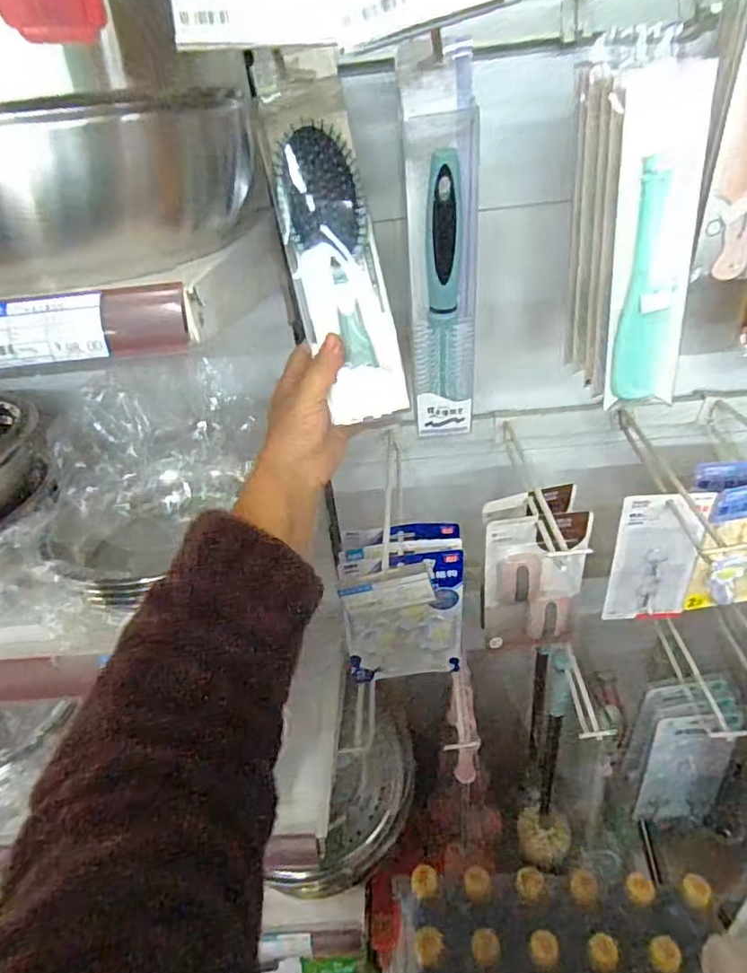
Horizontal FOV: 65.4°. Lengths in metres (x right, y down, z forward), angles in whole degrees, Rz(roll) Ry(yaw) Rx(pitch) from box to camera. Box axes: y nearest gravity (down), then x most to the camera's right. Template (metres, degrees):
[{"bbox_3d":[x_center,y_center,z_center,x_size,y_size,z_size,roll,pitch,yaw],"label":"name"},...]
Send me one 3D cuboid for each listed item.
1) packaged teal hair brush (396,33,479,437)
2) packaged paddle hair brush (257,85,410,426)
[{"bbox_3d":[0.050,-0.160,0.422,0.049,0.259,0.032,-2,34,6],"label":"packaged teal hair brush"},{"bbox_3d":[-0.031,-0.187,0.483,0.068,0.259,0.048,-19,11,-18],"label":"packaged paddle hair brush"}]

